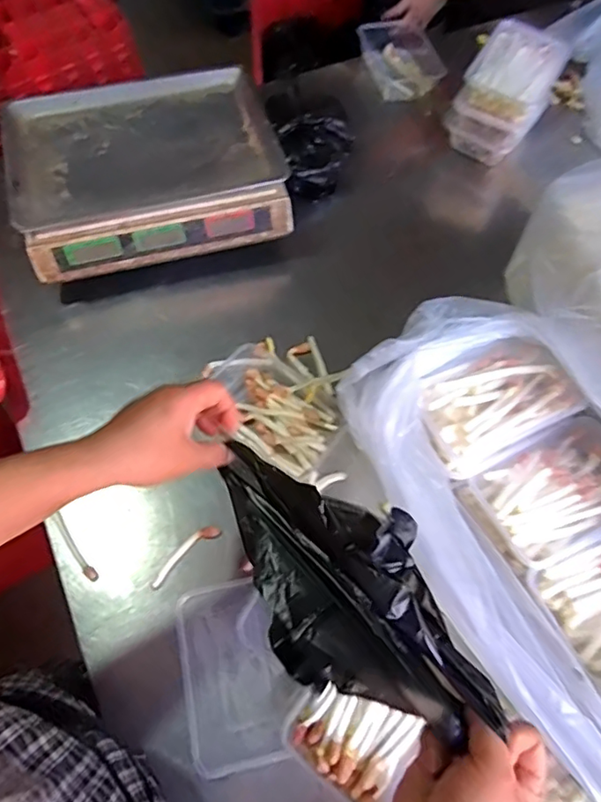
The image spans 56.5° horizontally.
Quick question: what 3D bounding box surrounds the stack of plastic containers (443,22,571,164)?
[{"bbox_3d":[0.316,-0.470,0.865,0.124,0.125,0.160,31,67,13],"label":"stack of plastic containers"}]

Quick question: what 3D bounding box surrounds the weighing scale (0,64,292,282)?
[{"bbox_3d":[-0.215,-0.329,0.788,0.349,0.092,0.290,-15,65,-8],"label":"weighing scale"}]

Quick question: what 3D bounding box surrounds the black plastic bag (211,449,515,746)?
[{"bbox_3d":[0.029,0.129,0.407,0.124,0.078,0.245,-37,62,-18],"label":"black plastic bag"}]

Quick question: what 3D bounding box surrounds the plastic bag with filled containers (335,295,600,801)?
[{"bbox_3d":[0.233,0.123,0.511,0.257,0.118,0.510,-27,68,-14],"label":"plastic bag with filled containers"}]

